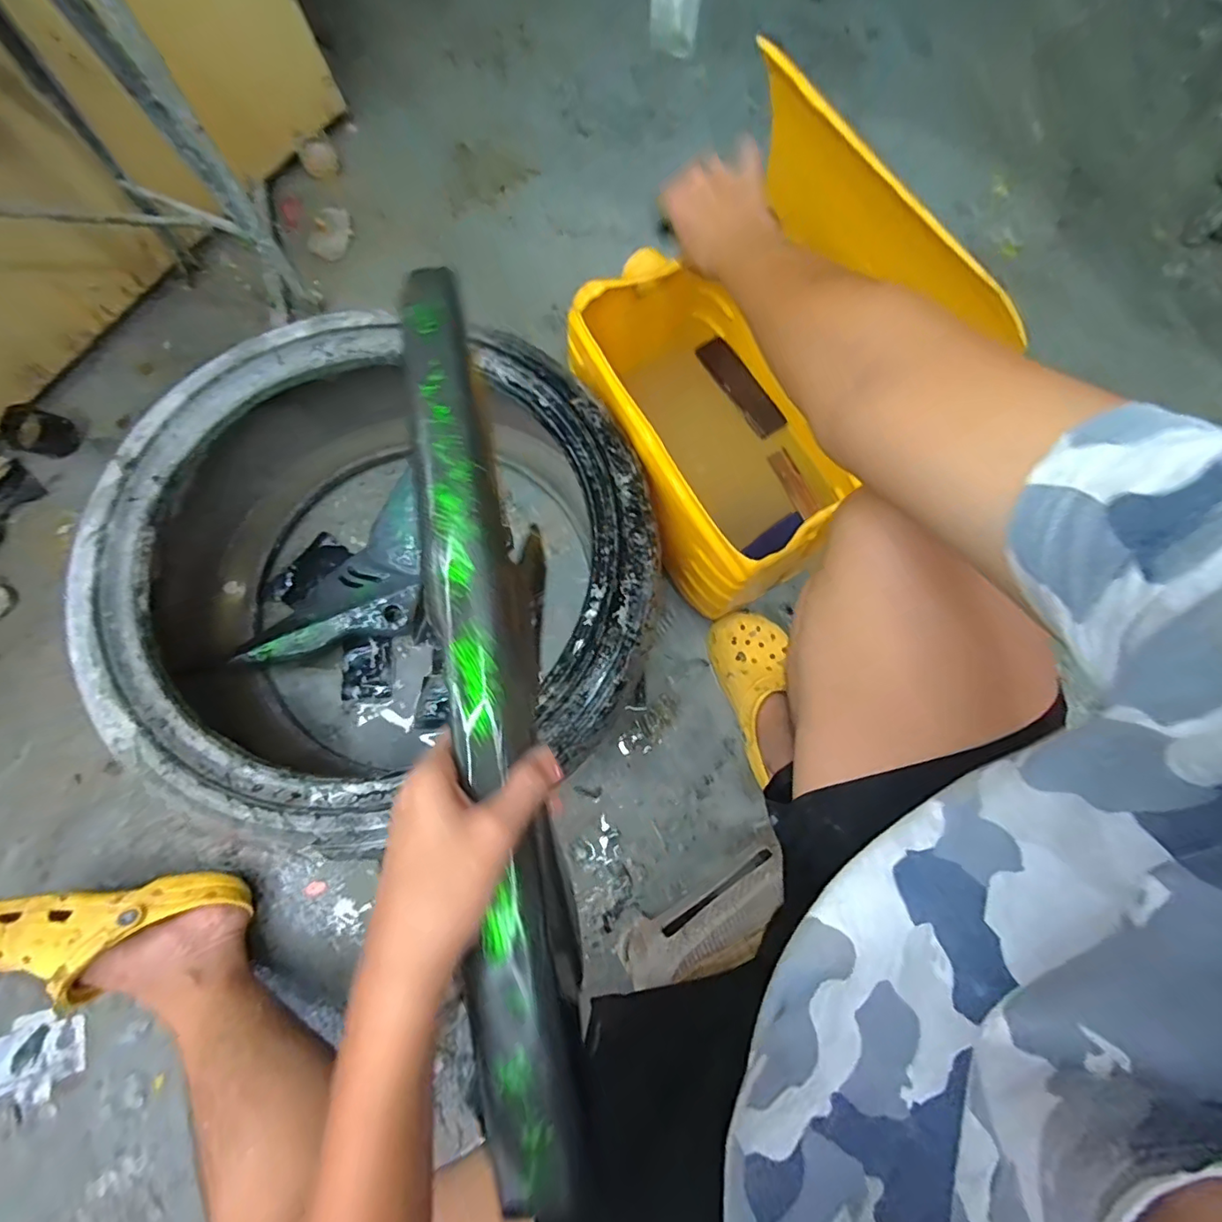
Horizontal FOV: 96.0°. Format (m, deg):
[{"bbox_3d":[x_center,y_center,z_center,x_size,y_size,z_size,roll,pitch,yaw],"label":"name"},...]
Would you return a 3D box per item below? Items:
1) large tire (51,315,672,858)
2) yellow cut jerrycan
[{"bbox_3d":[-0.256,-0.052,0.671,0.571,0.231,0.584,-19,77,-7],"label":"large tire"},{"bbox_3d":[0.135,-0.251,0.585,0.247,0.375,0.395,-25,78,-8],"label":"yellow cut jerrycan"}]

